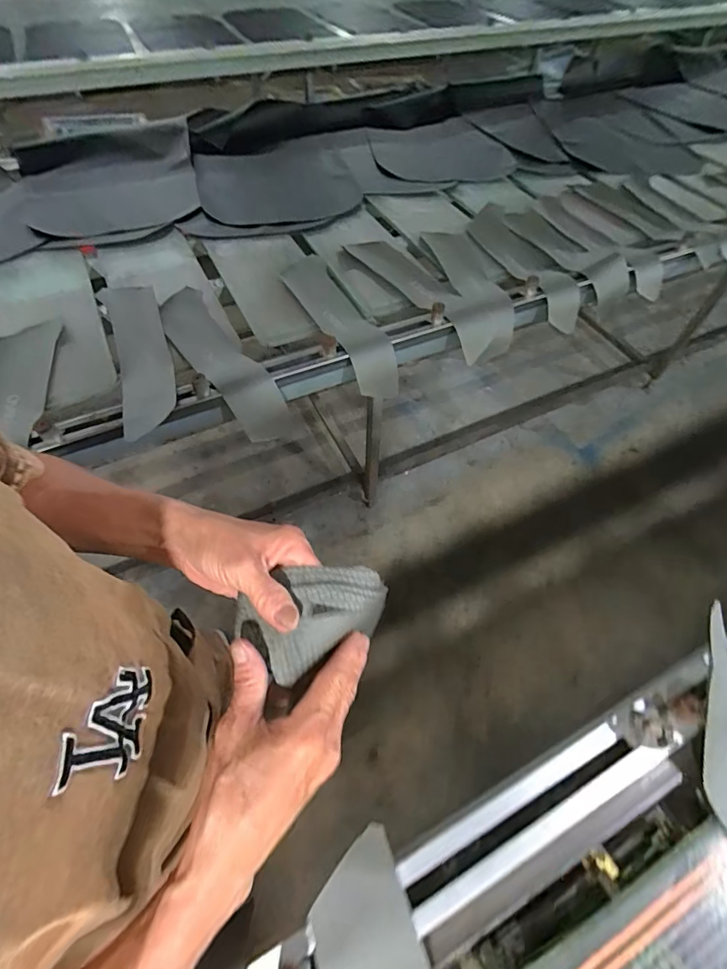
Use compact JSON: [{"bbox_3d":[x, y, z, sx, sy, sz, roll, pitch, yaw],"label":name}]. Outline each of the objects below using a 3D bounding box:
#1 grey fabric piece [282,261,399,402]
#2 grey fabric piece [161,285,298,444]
[{"bbox_3d":[-0.055,-0.335,0.886,0.098,0.079,0.418,-23,59,-17],"label":"grey fabric piece"},{"bbox_3d":[-0.262,-0.220,0.798,0.097,0.079,0.382,-30,62,-20],"label":"grey fabric piece"}]

